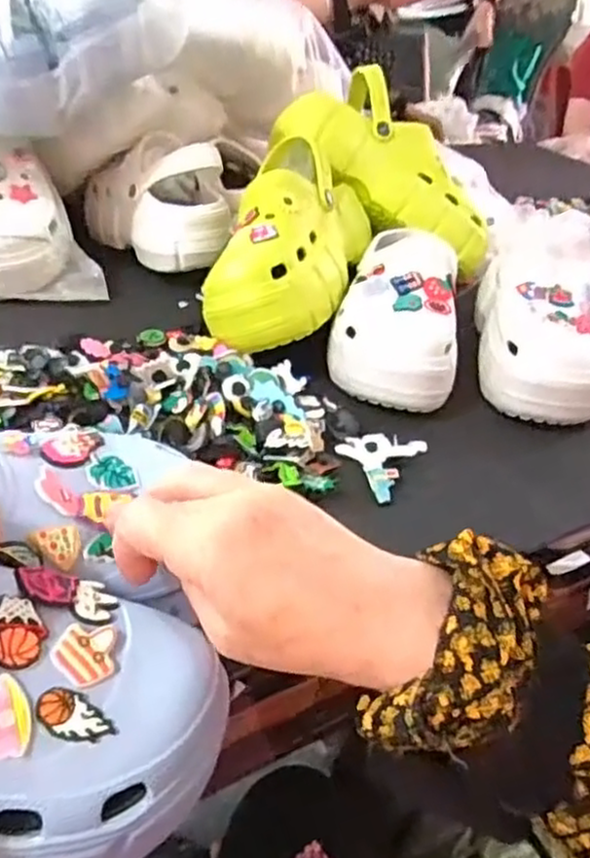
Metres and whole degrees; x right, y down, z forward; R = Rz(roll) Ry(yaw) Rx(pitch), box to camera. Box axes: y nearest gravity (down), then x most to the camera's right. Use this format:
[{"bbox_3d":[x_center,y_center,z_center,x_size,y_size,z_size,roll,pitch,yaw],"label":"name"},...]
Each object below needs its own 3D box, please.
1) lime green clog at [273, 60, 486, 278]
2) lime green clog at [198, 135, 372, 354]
[{"bbox_3d":[0.096,-0.256,0.794,0.135,0.100,0.246,-40,95,-19],"label":"lime green clog"},{"bbox_3d":[-0.005,-0.172,0.660,0.118,0.091,0.246,15,52,11],"label":"lime green clog"}]

